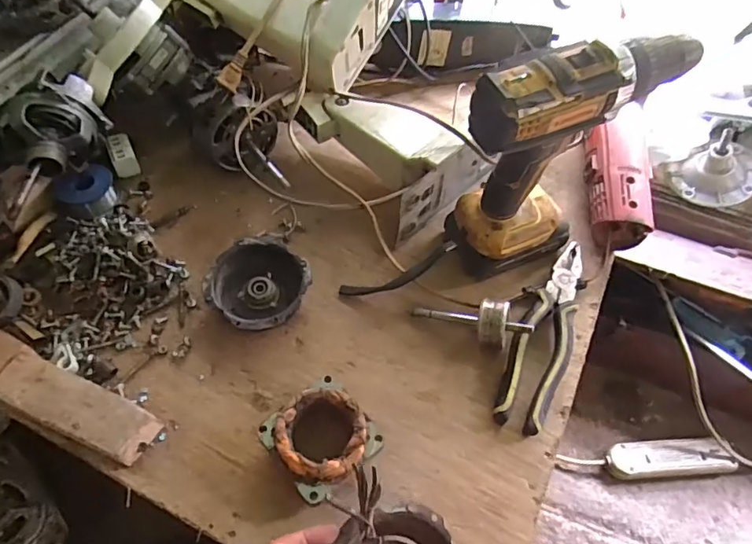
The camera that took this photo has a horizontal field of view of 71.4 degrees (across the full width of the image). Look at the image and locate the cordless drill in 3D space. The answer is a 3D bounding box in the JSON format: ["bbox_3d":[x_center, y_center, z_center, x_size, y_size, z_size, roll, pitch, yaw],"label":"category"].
[{"bbox_3d":[0.151,-0.099,0.461,0.179,0.217,0.075,-28,62,-19],"label":"cordless drill"}]

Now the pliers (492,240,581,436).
[{"bbox_3d":[0.159,0.056,0.476,0.051,0.029,0.189,28,60,15],"label":"pliers"}]

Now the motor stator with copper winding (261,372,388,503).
[{"bbox_3d":[-0.040,0.129,0.411,0.079,0.044,0.074,-35,65,-23],"label":"motor stator with copper winding"}]

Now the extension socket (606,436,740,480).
[{"bbox_3d":[0.411,0.258,0.728,0.176,0.031,0.048,-1,57,-4],"label":"extension socket"}]

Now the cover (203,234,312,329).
[{"bbox_3d":[-0.108,0.013,0.492,0.088,0.029,0.095,-35,64,-23],"label":"cover"}]

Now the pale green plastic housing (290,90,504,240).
[{"bbox_3d":[0.009,-0.135,0.553,0.107,0.082,0.186,-32,64,-22],"label":"pale green plastic housing"}]

